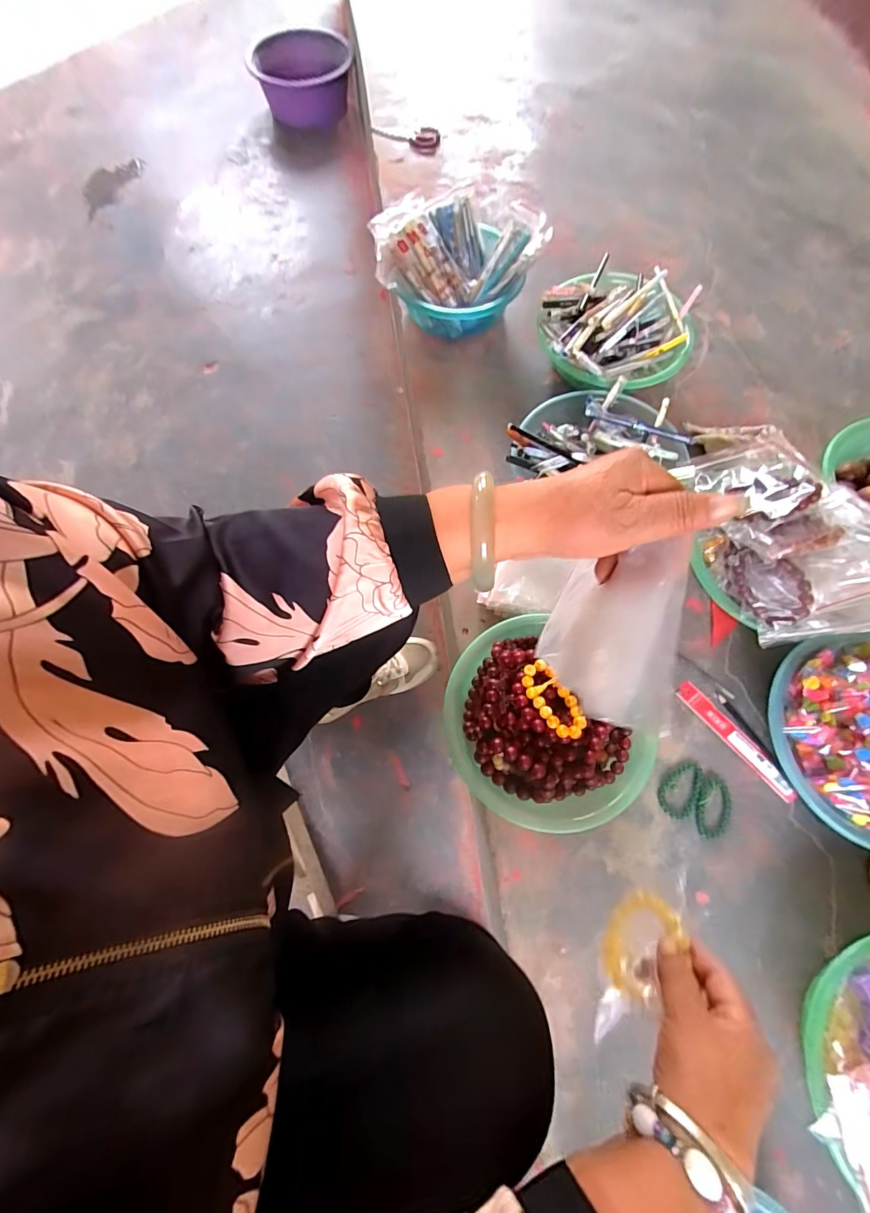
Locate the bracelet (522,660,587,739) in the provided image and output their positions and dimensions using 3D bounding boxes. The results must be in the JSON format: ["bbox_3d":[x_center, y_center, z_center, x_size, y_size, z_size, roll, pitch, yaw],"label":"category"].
[{"bbox_3d":[0.126,0.100,0.475,0.043,0.018,0.086,-34,76,-11],"label":"bracelet"}]

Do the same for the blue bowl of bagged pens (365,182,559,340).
[{"bbox_3d":[0.036,-0.572,0.739,0.264,0.135,0.204,-7,72,-3],"label":"blue bowl of bagged pens"}]

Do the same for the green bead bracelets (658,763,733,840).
[{"bbox_3d":[0.319,0.232,0.536,0.083,0.006,0.072,30,74,8],"label":"green bead bracelets"}]

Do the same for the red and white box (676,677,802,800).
[{"bbox_3d":[0.379,0.168,0.554,0.025,0.006,0.174,-38,76,-12],"label":"red and white box"}]

